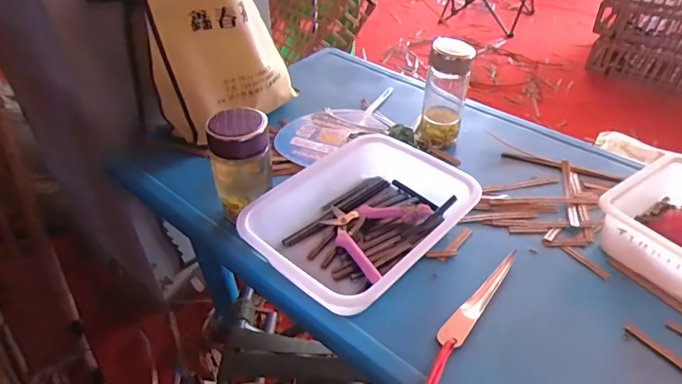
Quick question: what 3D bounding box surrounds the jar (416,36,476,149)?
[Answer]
[{"bbox_3d":[0.164,-0.155,0.726,0.067,0.152,0.075,12,42,14],"label":"jar"}]

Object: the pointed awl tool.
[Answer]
[{"bbox_3d":[0.166,0.119,0.541,0.026,0.008,0.169,28,48,29],"label":"pointed awl tool"}]

